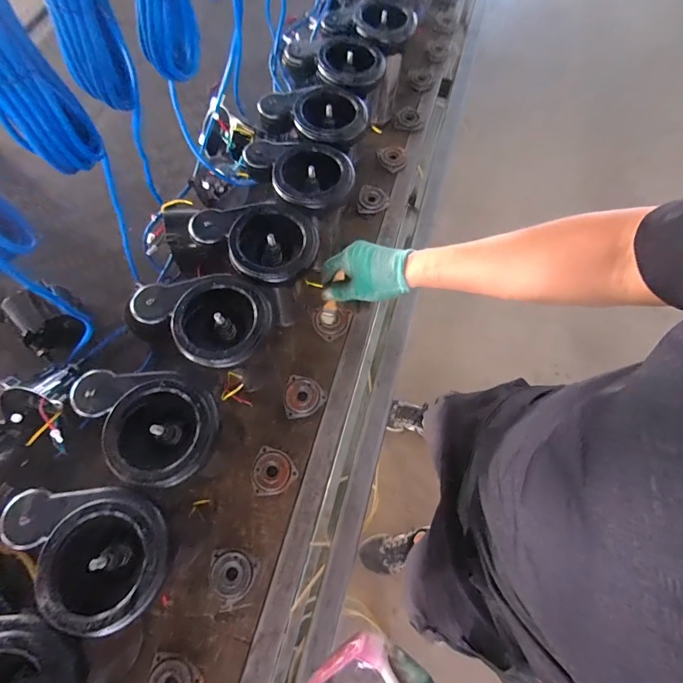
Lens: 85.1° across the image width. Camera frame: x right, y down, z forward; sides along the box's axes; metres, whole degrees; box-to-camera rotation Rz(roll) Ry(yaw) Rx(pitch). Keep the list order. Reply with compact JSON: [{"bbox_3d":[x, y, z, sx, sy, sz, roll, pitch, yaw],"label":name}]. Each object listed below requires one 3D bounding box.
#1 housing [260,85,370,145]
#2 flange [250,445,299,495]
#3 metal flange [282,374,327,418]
[{"bbox_3d":[-0.046,-0.359,0.607,0.174,0.056,0.115,9,68,2],"label":"housing"},{"bbox_3d":[-0.100,0.198,0.556,0.065,0.022,0.066,1,68,-2],"label":"flange"},{"bbox_3d":[-0.061,0.094,0.601,0.065,0.022,0.067,17,68,5],"label":"metal flange"}]

